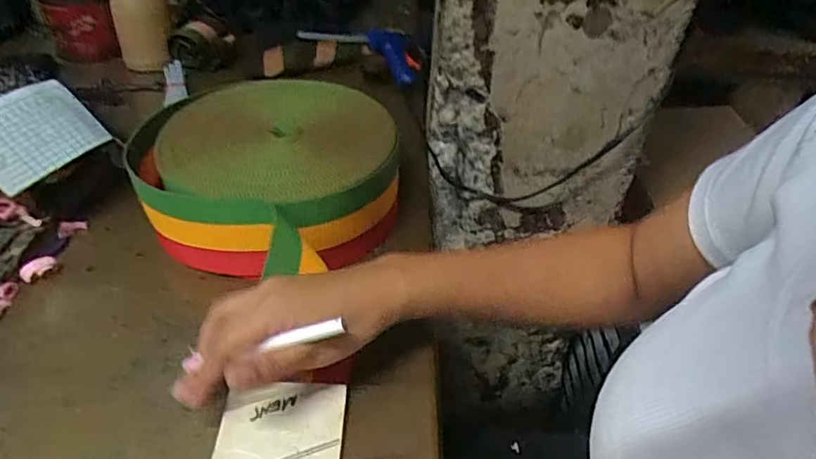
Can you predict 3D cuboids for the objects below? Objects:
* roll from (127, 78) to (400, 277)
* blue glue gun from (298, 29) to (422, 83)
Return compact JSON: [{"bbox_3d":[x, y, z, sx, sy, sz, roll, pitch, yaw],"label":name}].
[{"bbox_3d":[-0.120,-0.049,0.514,0.211,0.100,0.186,5,39,2],"label":"roll"},{"bbox_3d":[-0.057,-0.243,0.744,0.168,0.064,0.025,9,34,-23],"label":"blue glue gun"}]

